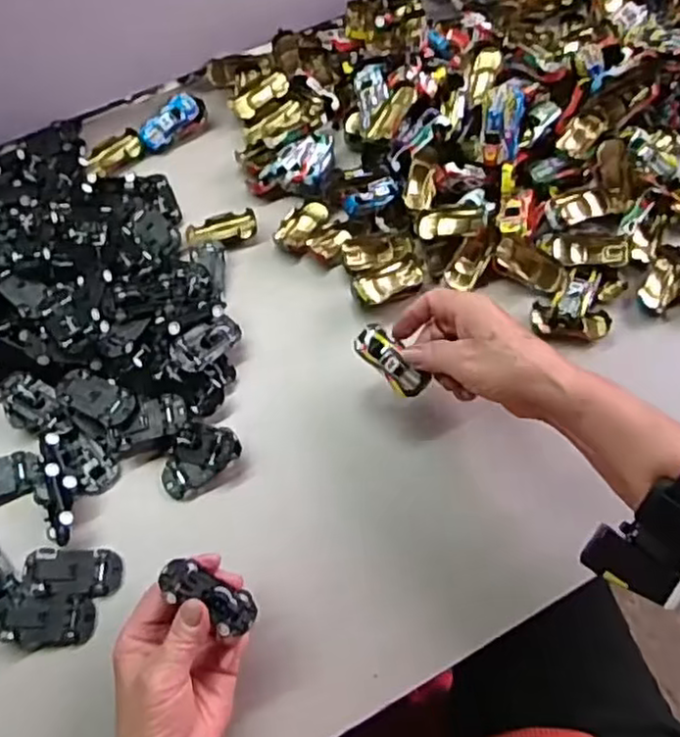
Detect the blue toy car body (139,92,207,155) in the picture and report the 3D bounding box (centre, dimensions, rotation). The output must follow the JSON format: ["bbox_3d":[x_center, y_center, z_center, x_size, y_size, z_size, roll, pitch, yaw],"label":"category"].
[{"bbox_3d":[-0.161,-0.238,0.655,0.029,0.023,0.068,37,71,17],"label":"blue toy car body"}]

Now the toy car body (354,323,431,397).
[{"bbox_3d":[0.038,-0.005,0.500,0.025,0.018,0.064,-44,80,6],"label":"toy car body"}]

